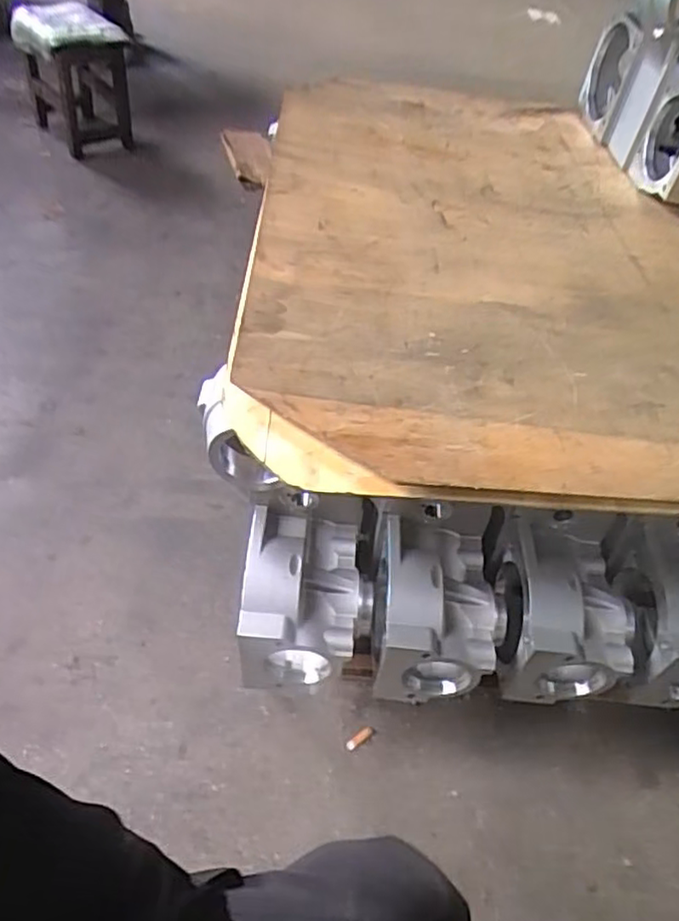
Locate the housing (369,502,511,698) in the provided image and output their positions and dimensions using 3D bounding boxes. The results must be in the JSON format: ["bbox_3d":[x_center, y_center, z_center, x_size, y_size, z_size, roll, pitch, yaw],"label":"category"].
[{"bbox_3d":[0.118,0.165,0.786,0.156,0.128,0.191,3,48,-4],"label":"housing"}]

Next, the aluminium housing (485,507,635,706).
[{"bbox_3d":[0.269,0.179,0.796,0.161,0.141,0.170,3,48,-4],"label":"aluminium housing"}]

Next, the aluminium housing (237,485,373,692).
[{"bbox_3d":[-0.036,0.158,0.782,0.149,0.126,0.172,4,48,-3],"label":"aluminium housing"}]

